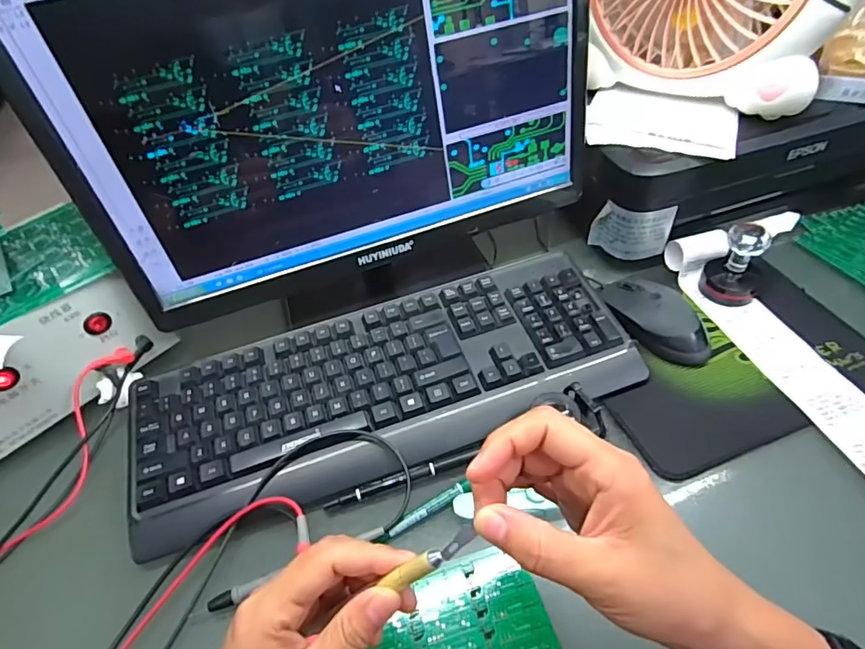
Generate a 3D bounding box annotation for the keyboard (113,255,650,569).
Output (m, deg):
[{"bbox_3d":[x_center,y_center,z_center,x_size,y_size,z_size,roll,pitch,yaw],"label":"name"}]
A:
[{"bbox_3d":[-0.039,0.053,0.455,0.438,0.041,0.165,-17,48,-9],"label":"keyboard"}]

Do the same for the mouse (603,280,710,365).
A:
[{"bbox_3d":[0.210,-0.005,0.486,0.060,0.035,0.106,-21,49,-12],"label":"mouse"}]

